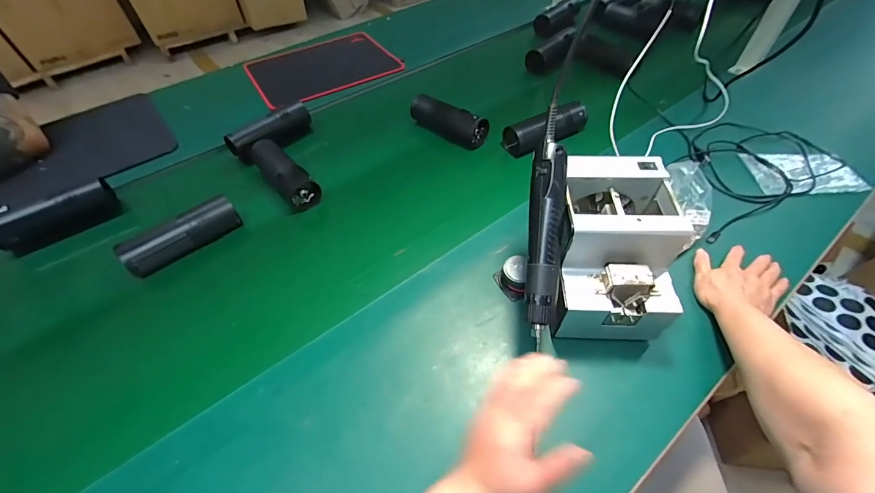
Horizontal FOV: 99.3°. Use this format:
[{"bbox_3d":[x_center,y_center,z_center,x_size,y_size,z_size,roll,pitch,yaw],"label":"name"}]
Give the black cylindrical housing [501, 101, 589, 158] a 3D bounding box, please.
[{"bbox_3d":[0.204,-0.223,0.701,0.161,0.067,0.066,-28,55,-18],"label":"black cylindrical housing"}]

